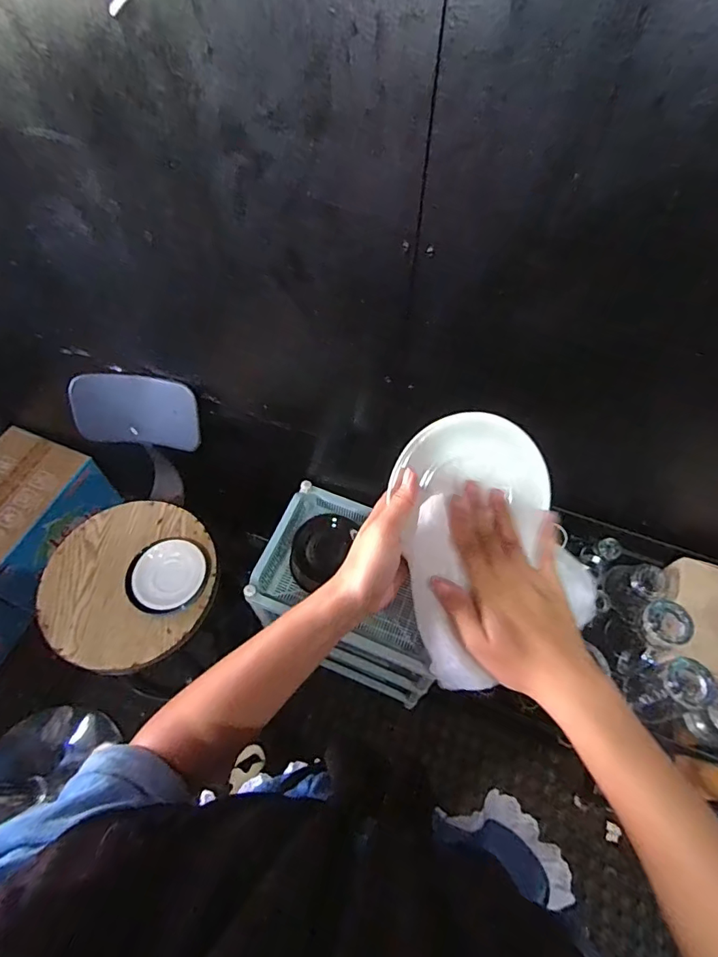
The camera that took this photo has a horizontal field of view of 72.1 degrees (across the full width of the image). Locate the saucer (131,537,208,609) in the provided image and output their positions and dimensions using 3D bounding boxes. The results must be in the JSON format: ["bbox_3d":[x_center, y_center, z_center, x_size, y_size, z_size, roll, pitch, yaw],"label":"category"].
[{"bbox_3d":[-0.364,0.182,0.942,0.127,0.020,0.130,0,74,-1],"label":"saucer"}]

